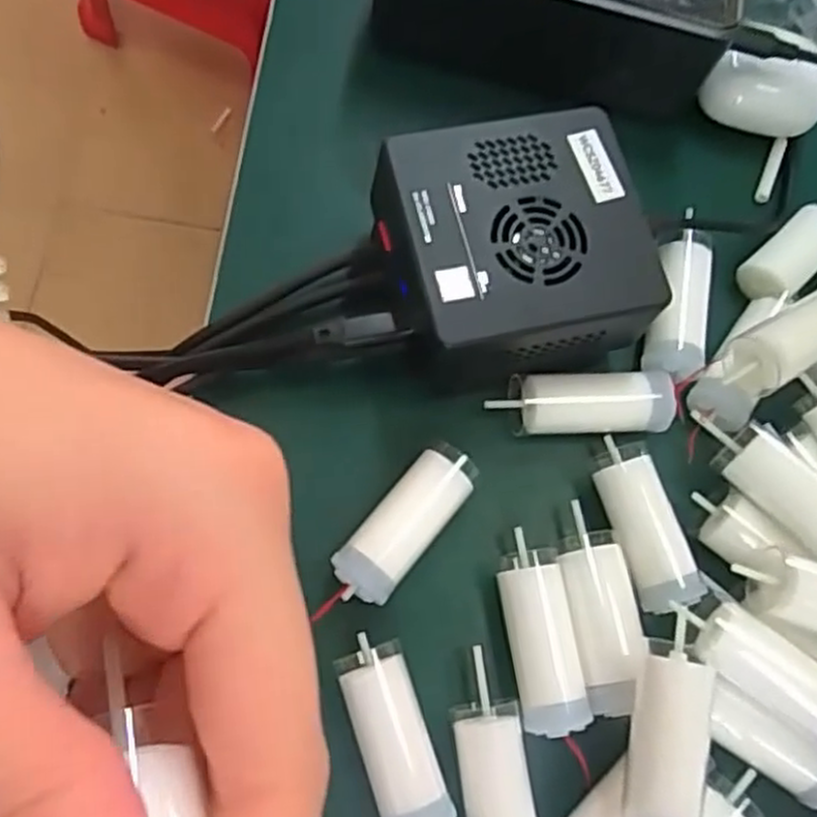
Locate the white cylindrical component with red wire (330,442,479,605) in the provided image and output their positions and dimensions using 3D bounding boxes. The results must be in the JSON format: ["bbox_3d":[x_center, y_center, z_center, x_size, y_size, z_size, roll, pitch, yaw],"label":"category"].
[{"bbox_3d":[-0.001,0.036,0.243,0.019,0.018,0.054,39,74,6],"label":"white cylindrical component with red wire"}]

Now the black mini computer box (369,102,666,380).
[{"bbox_3d":[0.033,-0.050,0.253,0.079,0.043,0.077,-12,75,-9],"label":"black mini computer box"}]

